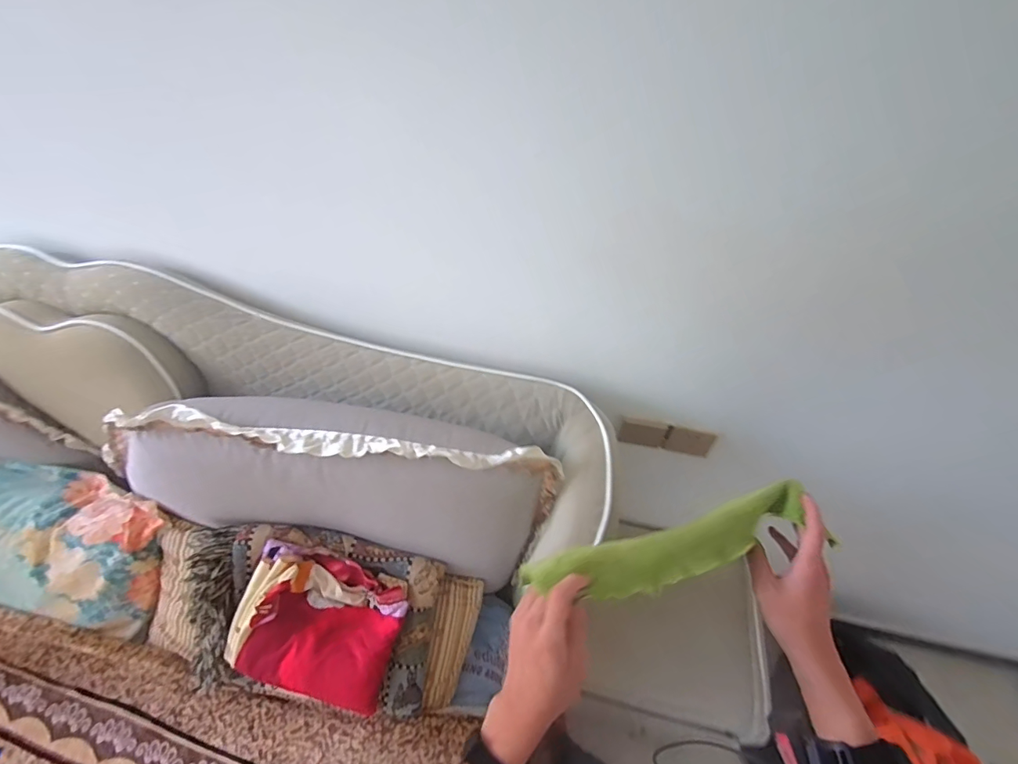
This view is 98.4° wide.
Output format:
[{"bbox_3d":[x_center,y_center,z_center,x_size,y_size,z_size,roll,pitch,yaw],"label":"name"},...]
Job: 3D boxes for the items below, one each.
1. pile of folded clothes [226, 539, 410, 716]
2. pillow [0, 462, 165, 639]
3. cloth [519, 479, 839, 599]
[{"bbox_3d":[-0.346,0.451,0.792,0.286,0.081,0.262,17,77,-3],"label":"pile of folded clothes"},{"bbox_3d":[-1.069,0.330,0.976,0.683,0.145,0.283,13,85,7],"label":"pillow"},{"bbox_3d":[0.170,0.166,0.441,0.314,0.018,0.055,-11,55,-14],"label":"cloth"}]

